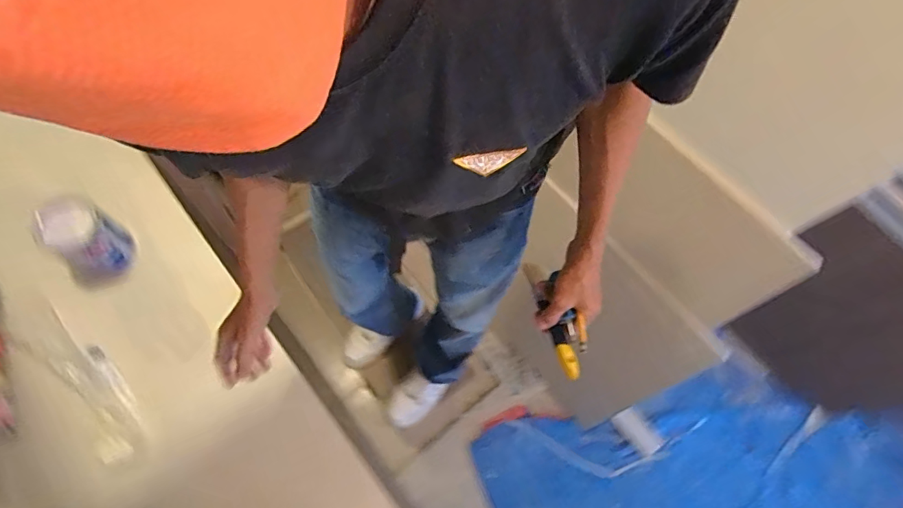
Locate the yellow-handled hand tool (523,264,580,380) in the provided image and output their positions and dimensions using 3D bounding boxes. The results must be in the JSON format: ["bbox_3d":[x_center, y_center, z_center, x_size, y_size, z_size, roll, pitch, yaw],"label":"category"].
[{"bbox_3d":[0.136,0.089,0.670,0.027,0.032,0.177,-12,49,-7],"label":"yellow-handled hand tool"}]

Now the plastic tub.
[{"bbox_3d":[-0.672,-0.019,0.894,0.122,0.114,0.118,2,68,-4],"label":"plastic tub"}]

